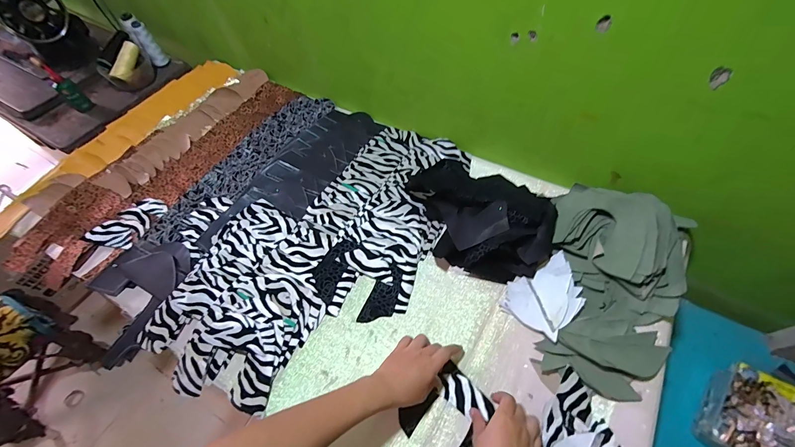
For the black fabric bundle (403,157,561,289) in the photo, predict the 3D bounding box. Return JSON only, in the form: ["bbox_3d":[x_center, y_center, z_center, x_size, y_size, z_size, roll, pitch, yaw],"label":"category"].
[{"bbox_3d":[0.139,-0.021,0.599,0.266,0.065,0.201,16,59,14],"label":"black fabric bundle"}]

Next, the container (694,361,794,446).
[{"bbox_3d":[0.572,0.314,0.513,0.158,0.066,0.163,33,65,20],"label":"container"}]

